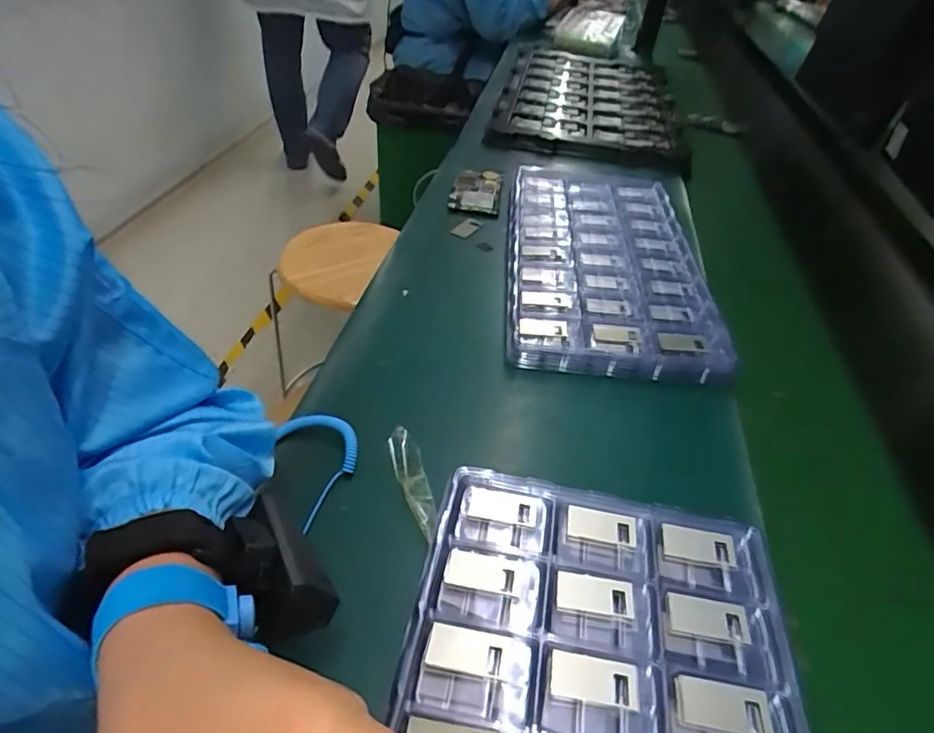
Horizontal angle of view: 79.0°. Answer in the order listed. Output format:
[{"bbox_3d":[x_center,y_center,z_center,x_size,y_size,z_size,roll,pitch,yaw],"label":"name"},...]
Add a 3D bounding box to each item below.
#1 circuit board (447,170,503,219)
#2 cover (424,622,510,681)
[{"bbox_3d":[0.012,-0.228,0.744,0.064,0.015,0.120,8,43,-1],"label":"circuit board"},{"bbox_3d":[0.000,0.152,0.302,0.042,0.007,0.021,13,43,4],"label":"cover"}]

